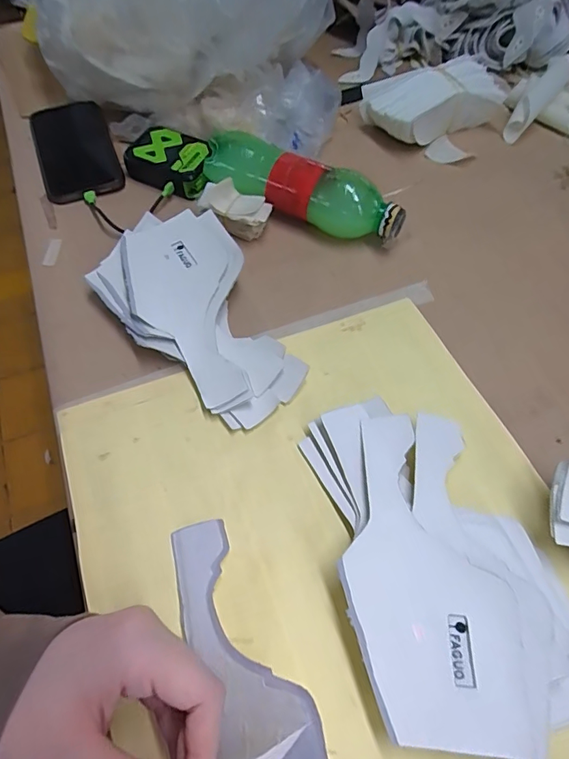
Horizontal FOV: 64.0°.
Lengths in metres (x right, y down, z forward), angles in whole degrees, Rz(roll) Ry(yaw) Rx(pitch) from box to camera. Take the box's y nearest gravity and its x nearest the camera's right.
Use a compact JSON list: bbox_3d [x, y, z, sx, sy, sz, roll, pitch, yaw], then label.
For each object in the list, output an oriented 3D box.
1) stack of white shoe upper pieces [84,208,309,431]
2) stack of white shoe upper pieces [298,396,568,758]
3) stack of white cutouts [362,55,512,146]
[{"bbox_3d":[-0.071,-0.060,0.389,0.122,0.034,0.218,-35,65,-18],"label":"stack of white shoe upper pieces"},{"bbox_3d":[0.092,0.106,0.289,0.126,0.032,0.210,-16,61,-9],"label":"stack of white shoe upper pieces"},{"bbox_3d":[0.171,-0.325,0.531,0.158,0.057,0.083,-26,63,-14],"label":"stack of white cutouts"}]

